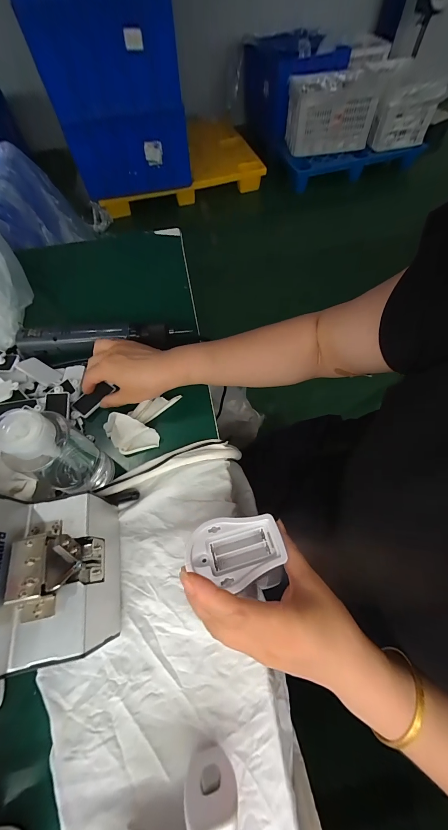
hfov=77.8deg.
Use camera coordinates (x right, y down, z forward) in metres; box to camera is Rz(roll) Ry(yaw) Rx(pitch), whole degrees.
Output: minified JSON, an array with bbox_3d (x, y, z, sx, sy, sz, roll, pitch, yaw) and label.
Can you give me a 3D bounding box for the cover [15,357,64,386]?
[{"bbox_3d":[-0.274,-0.066,0.415,0.062,0.004,0.033,30,44,2],"label":"cover"}]

